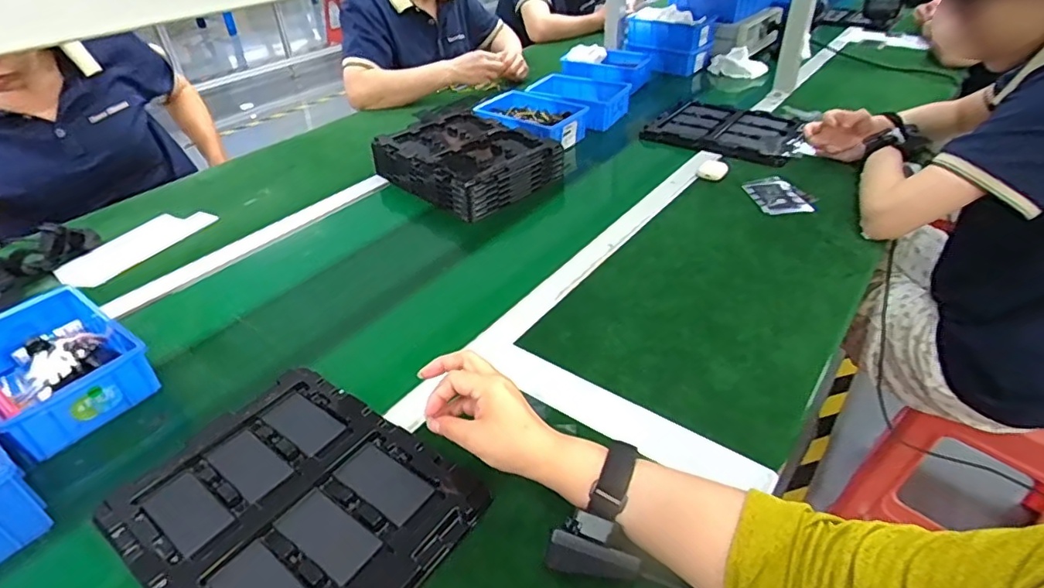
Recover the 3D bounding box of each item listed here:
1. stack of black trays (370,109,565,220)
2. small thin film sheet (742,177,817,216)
[{"bbox_3d":[-0.094,-0.243,0.996,0.266,0.056,0.229,30,48,35],"label":"stack of black trays"},{"bbox_3d":[0.414,-0.157,0.902,0.078,0.007,0.116,-12,42,0],"label":"small thin film sheet"}]

